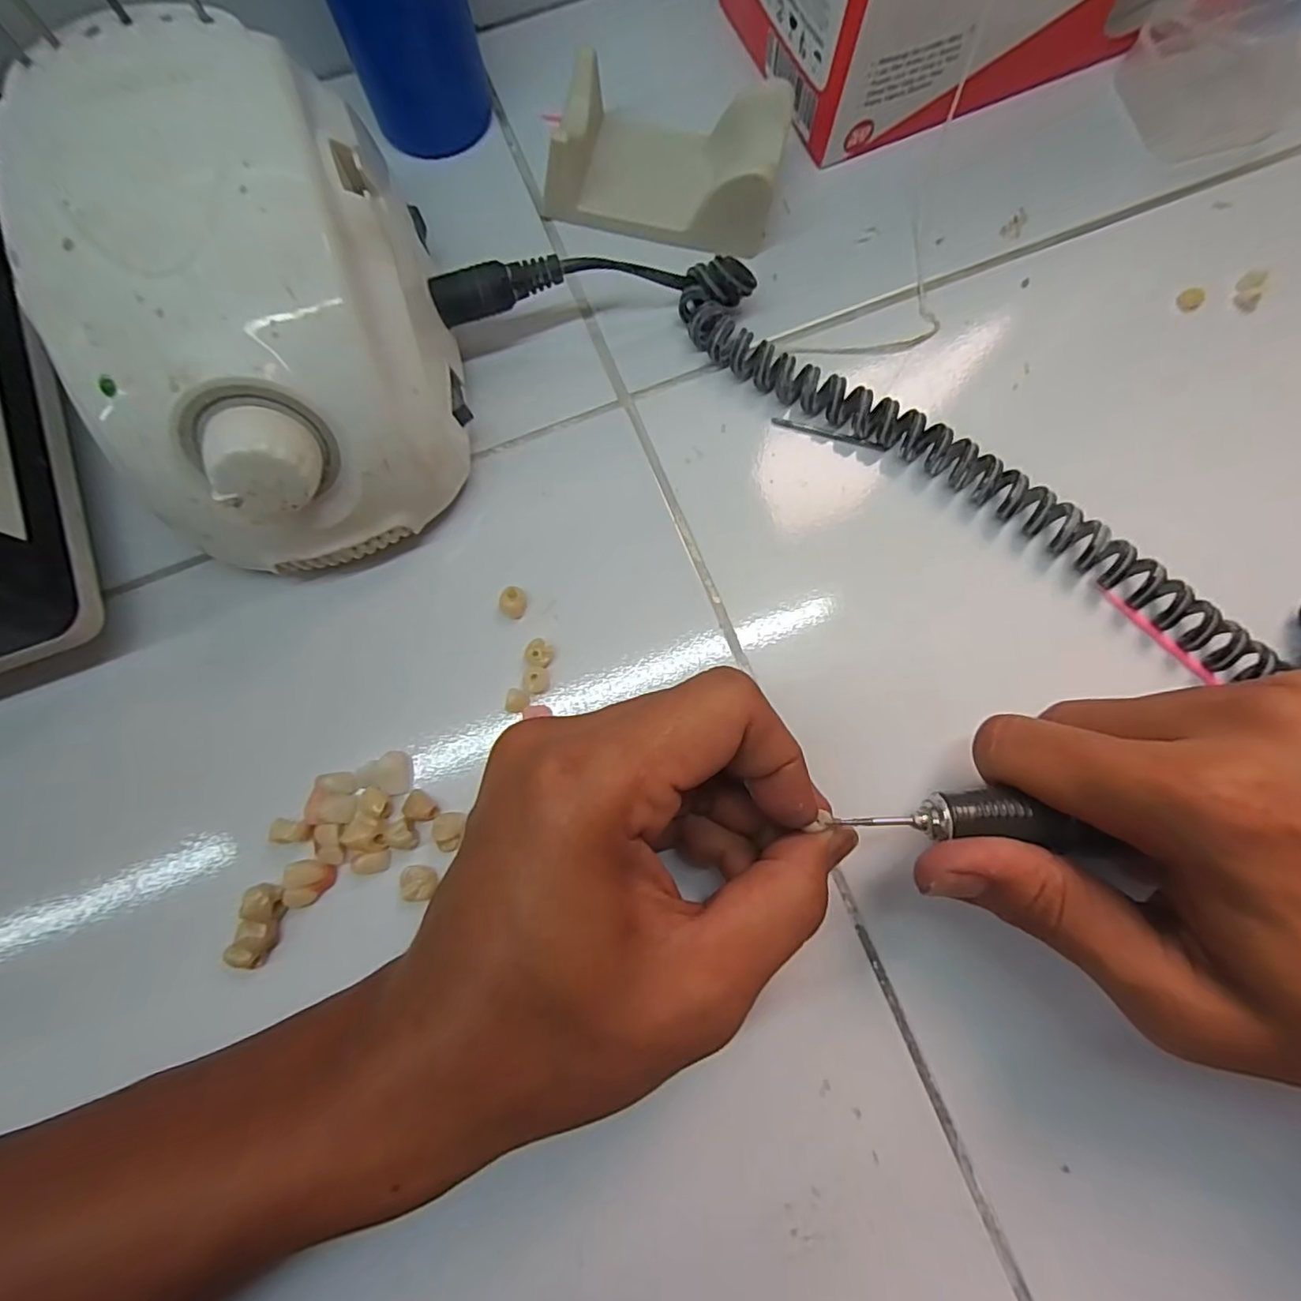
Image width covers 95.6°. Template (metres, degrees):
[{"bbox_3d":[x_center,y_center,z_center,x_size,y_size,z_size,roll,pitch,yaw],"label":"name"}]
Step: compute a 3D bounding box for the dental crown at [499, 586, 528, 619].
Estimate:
[{"bbox_3d":[-0.050,-0.018,0.215,0.008,0.007,0.011,16,81,3],"label":"dental crown"}]

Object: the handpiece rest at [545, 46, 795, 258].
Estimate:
[{"bbox_3d":[0.007,-0.195,0.232,0.088,0.030,0.051,13,81,3],"label":"handpiece rest"}]

